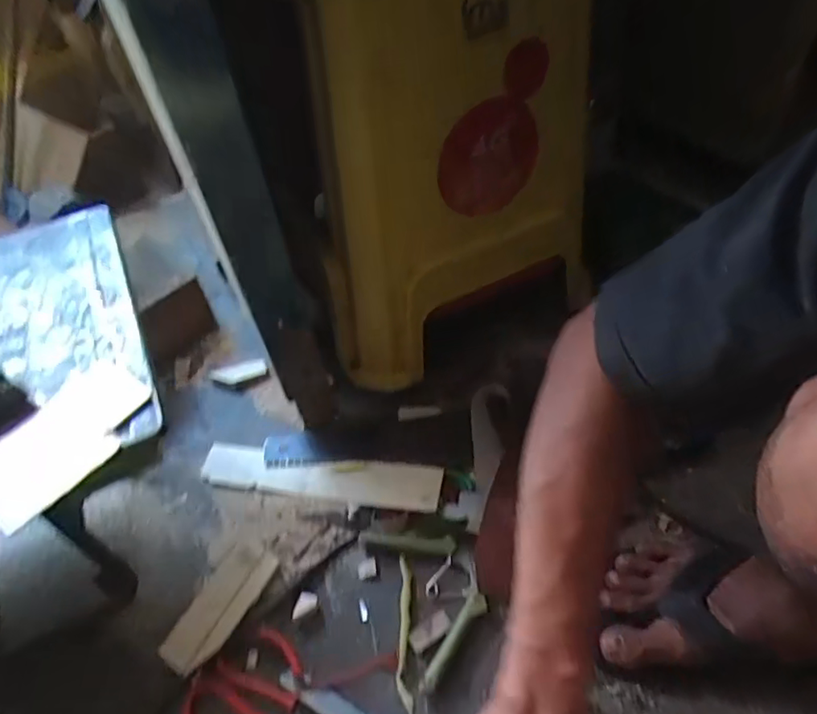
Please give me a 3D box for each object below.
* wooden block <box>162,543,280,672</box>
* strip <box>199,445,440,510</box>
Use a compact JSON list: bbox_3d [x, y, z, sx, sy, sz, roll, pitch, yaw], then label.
[{"bbox_3d":[-0.180,0.240,0.544,0.051,0.013,0.121,20,54,22],"label":"wooden block"},{"bbox_3d":[-0.101,0.133,0.636,0.273,0.011,0.055,6,49,10],"label":"strip"}]

